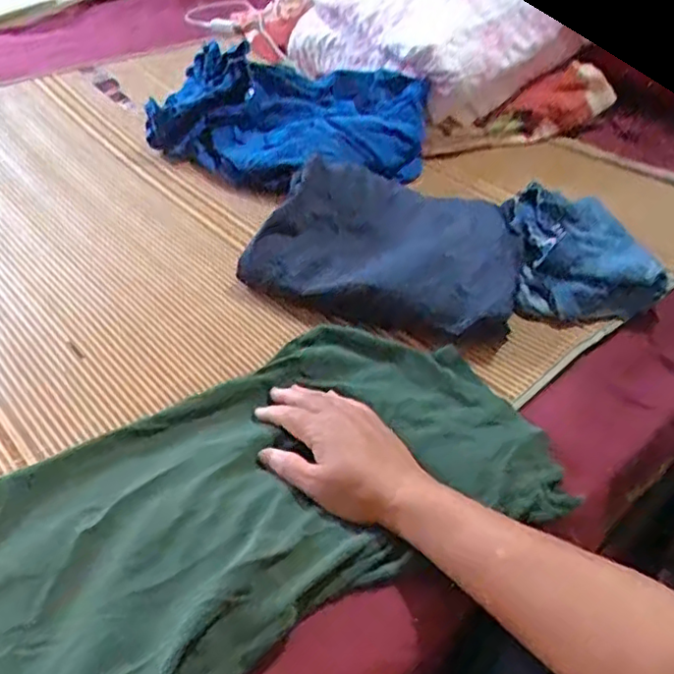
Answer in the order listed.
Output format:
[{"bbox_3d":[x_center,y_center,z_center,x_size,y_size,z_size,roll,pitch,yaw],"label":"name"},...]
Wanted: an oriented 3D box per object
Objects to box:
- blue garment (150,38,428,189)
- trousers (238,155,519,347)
[{"bbox_3d":[-0.066,-0.331,0.990,0.395,0.097,0.272,13,42,10],"label":"blue garment"},{"bbox_3d":[0.069,-0.113,0.767,0.286,0.077,0.237,17,43,13],"label":"trousers"}]

